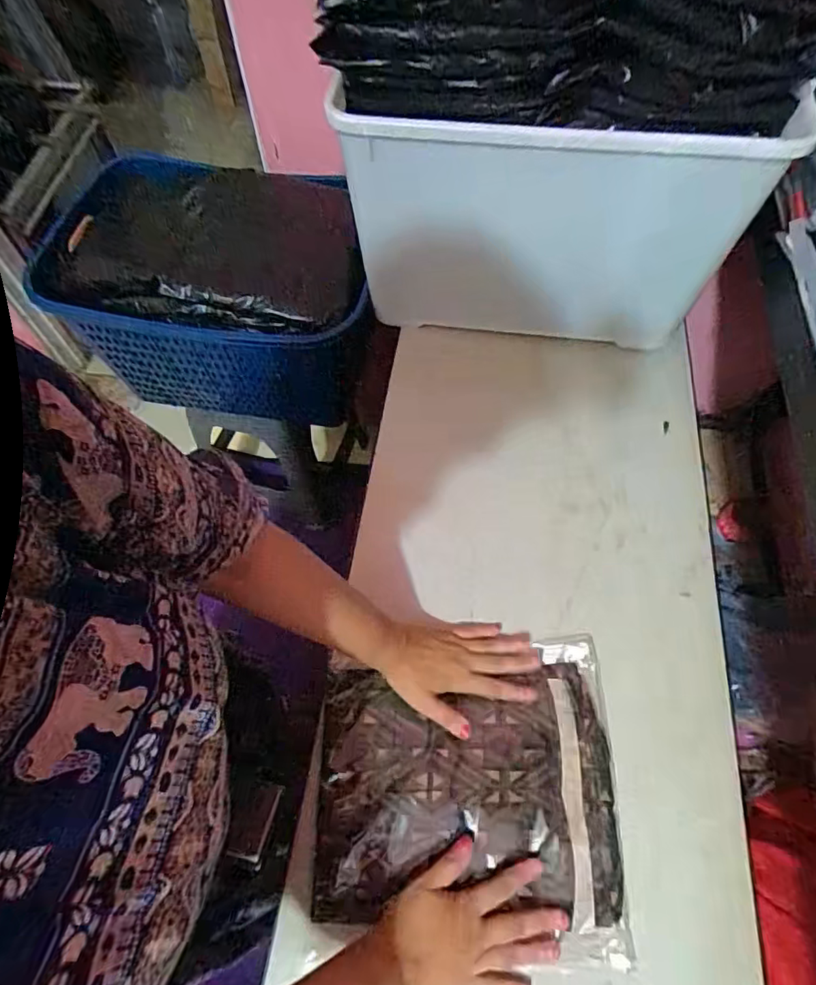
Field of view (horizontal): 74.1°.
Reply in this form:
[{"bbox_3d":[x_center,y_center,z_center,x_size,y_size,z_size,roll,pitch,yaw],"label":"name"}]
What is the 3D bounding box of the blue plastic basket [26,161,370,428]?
[{"bbox_3d":[-0.324,-0.361,1.007,0.498,0.296,0.365,-1,62,0],"label":"blue plastic basket"}]

